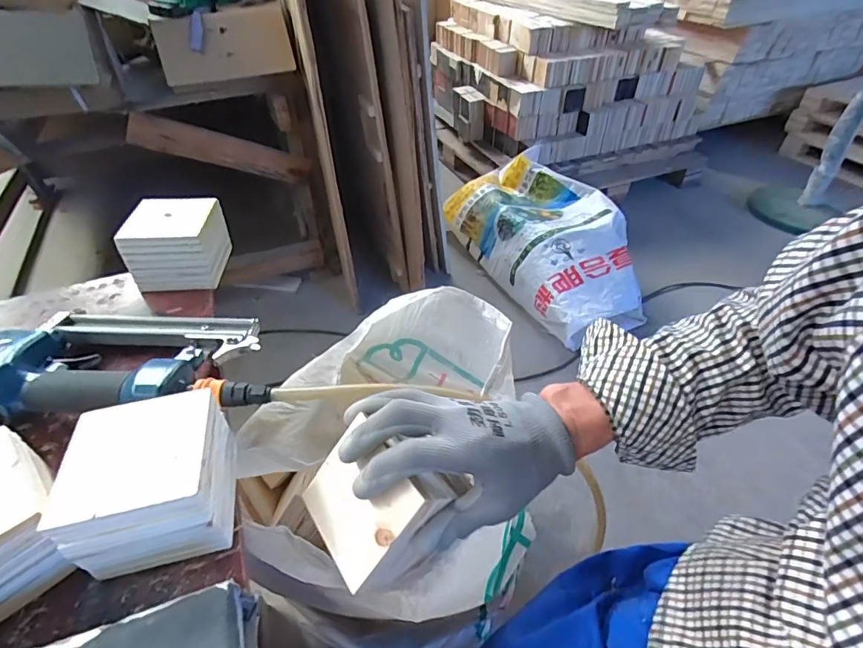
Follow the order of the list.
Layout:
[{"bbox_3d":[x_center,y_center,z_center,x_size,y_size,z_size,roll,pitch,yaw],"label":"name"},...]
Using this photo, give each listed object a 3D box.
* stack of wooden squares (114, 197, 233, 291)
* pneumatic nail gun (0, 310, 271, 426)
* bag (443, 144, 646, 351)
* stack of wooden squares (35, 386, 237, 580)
[{"bbox_3d":[-0.300,-0.098,0.558,0.102,0.074,0.087,-6,44,-8],"label":"stack of wooden squares"},{"bbox_3d":[-0.289,0.032,0.434,0.249,0.066,0.160,-10,45,-12],"label":"pneumatic nail gun"},{"bbox_3d":[0.375,-0.286,1.547,0.402,0.242,0.756,-21,46,-20],"label":"bag"},{"bbox_3d":[-0.199,0.113,0.342,0.099,0.077,0.099,-10,45,-12],"label":"stack of wooden squares"}]

